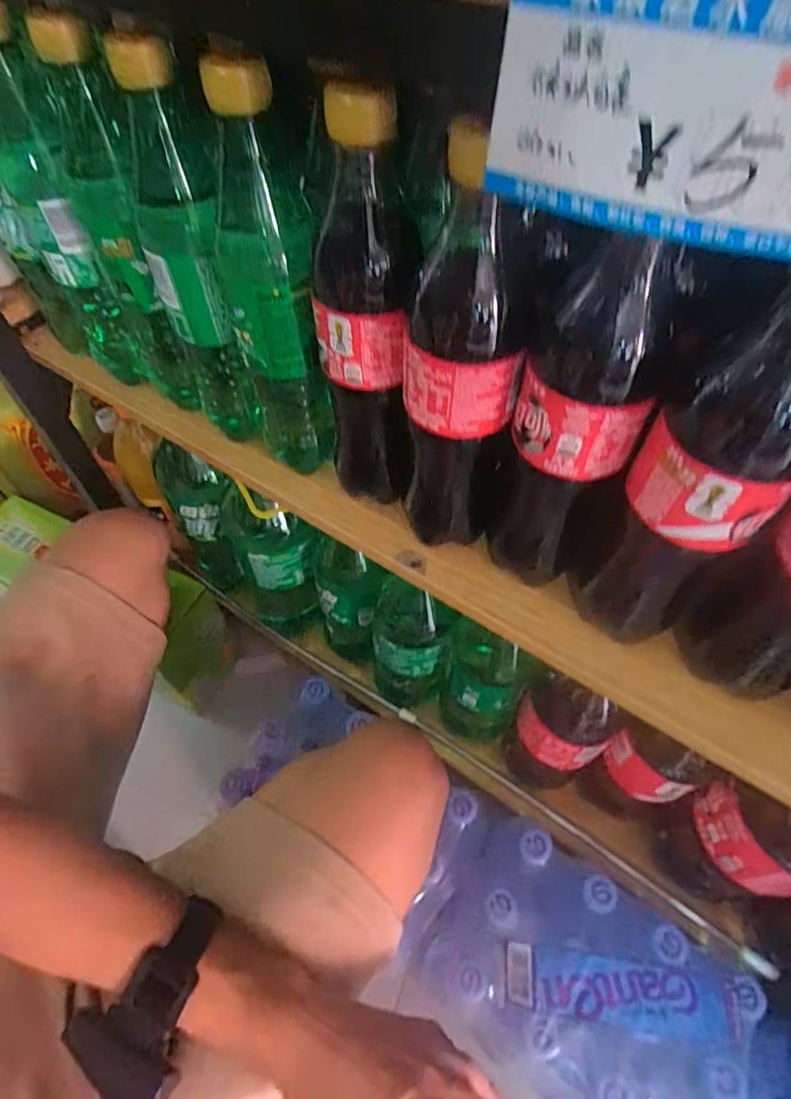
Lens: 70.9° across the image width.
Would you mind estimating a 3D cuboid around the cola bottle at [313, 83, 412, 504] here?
[{"bbox_3d":[-0.018,-0.108,0.320,0.056,0.241,0.067,-1,56,0],"label":"cola bottle"}]

